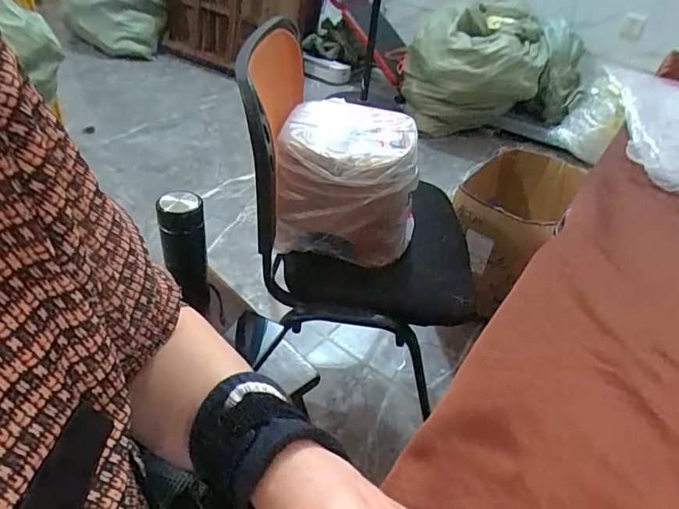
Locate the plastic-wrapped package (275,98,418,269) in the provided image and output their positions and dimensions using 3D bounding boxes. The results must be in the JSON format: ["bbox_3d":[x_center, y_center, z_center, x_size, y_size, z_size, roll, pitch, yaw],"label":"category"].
[{"bbox_3d":[0.011,-0.136,0.938,0.240,0.219,0.207,7,39,0],"label":"plastic-wrapped package"}]

